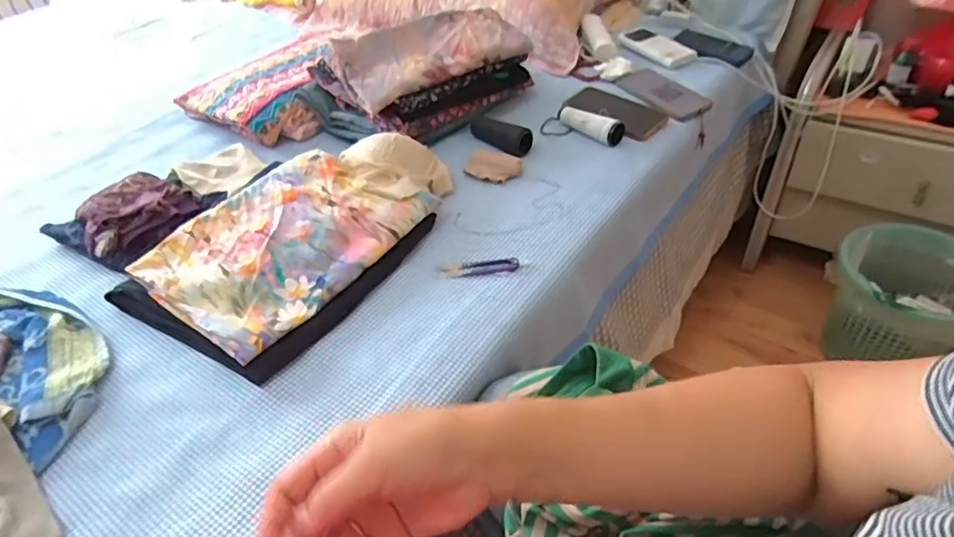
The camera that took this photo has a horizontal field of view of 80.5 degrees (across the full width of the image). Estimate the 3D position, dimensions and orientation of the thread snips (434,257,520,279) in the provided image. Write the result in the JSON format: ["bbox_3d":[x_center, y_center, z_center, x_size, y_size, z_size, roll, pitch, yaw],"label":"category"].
[{"bbox_3d":[0.000,-0.002,0.677,0.100,0.005,0.025,-7,42,-2],"label":"thread snips"}]

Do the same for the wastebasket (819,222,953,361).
[{"bbox_3d":[0.797,0.093,1.086,0.248,0.275,0.219,25,50,29],"label":"wastebasket"}]

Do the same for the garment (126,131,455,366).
[{"bbox_3d":[-0.202,-0.062,0.694,0.218,0.049,0.396,23,50,28],"label":"garment"}]

